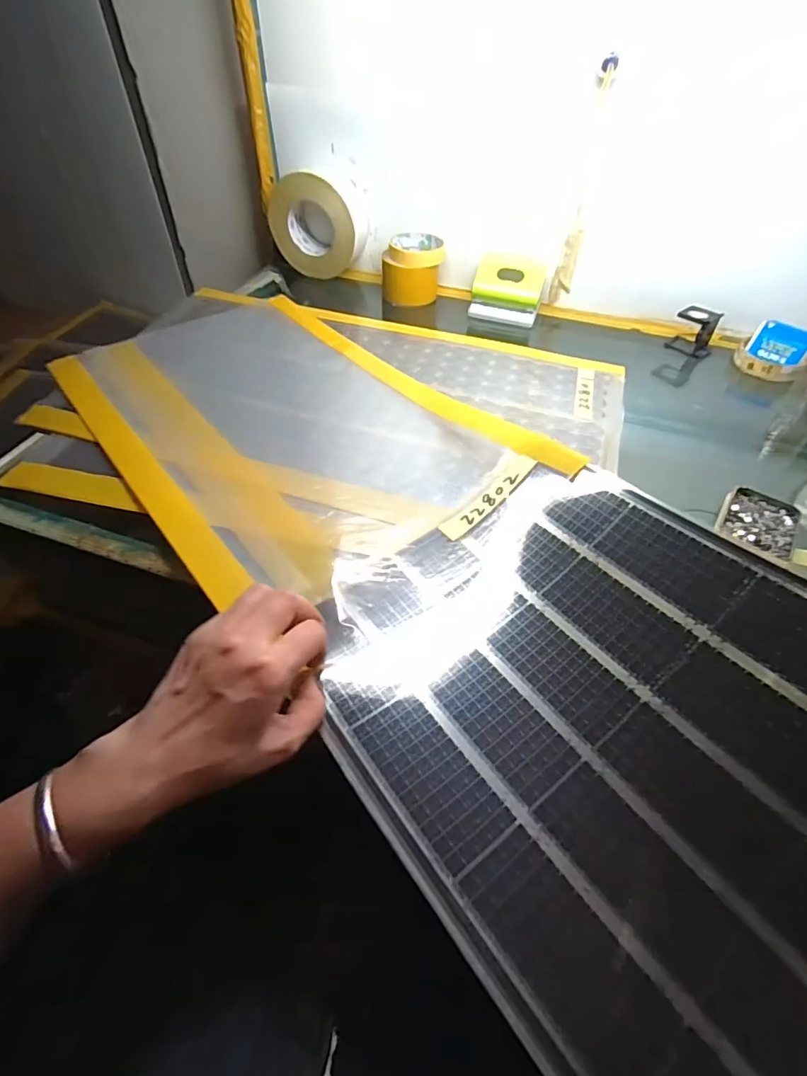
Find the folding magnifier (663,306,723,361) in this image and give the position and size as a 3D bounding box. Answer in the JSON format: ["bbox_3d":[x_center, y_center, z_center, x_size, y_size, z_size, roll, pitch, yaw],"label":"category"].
[{"bbox_3d":[0.406,-0.286,0.666,0.037,0.056,0.057,-35,59,-28],"label":"folding magnifier"}]

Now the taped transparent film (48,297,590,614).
[{"bbox_3d":[-0.143,-0.153,0.540,0.338,0.041,0.563,-32,58,-27],"label":"taped transparent film"}]

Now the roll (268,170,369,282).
[{"bbox_3d":[-0.133,-0.491,0.751,0.138,0.126,0.071,16,50,11],"label":"roll"}]

